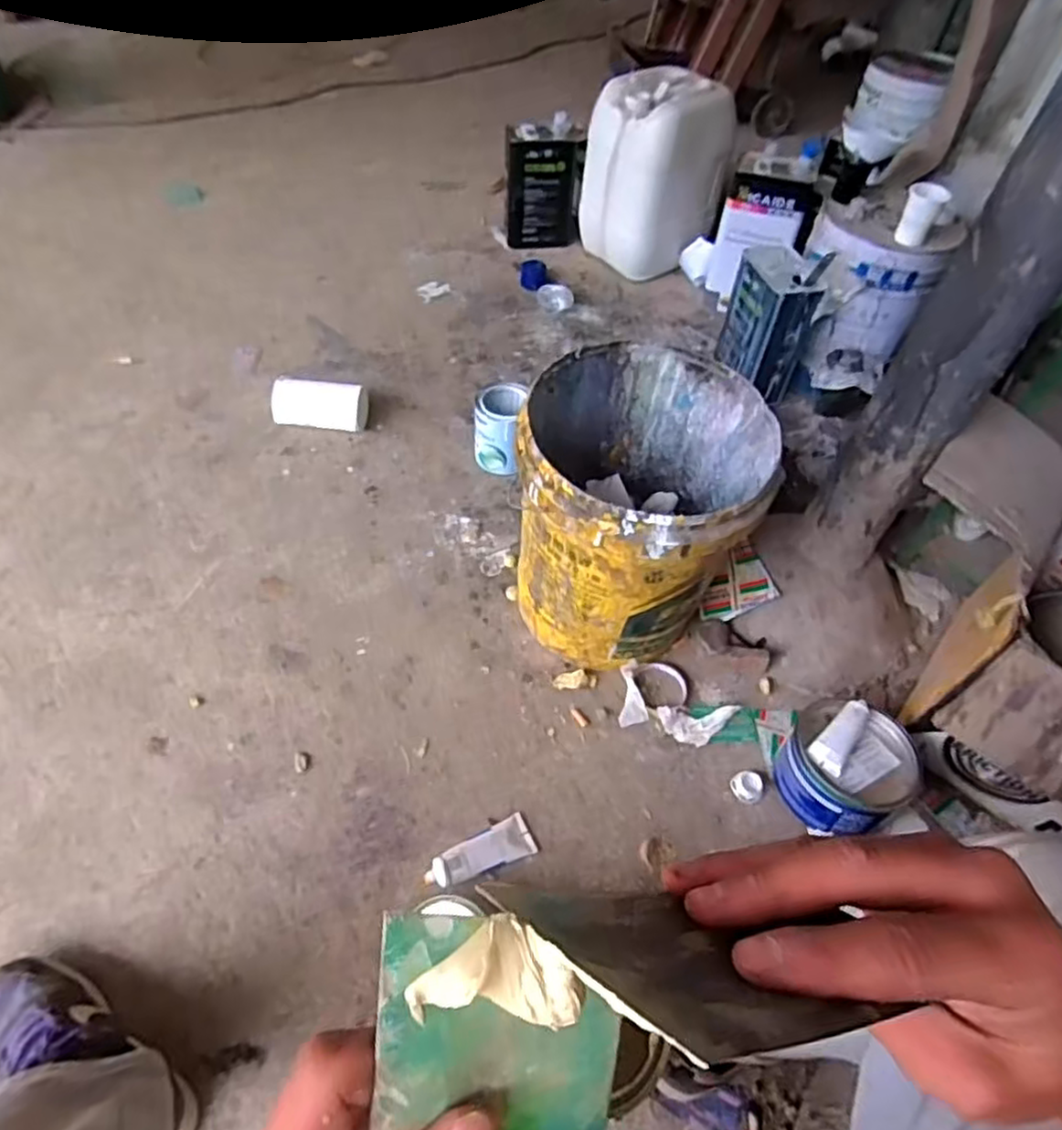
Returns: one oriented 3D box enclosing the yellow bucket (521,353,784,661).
[{"bbox_3d":[0.134,-0.053,0.937,0.287,0.363,0.304,2,52,-3],"label":"yellow bucket"}]

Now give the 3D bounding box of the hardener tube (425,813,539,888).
[{"bbox_3d":[-0.061,0.352,0.828,0.132,0.025,0.050,-22,56,-19],"label":"hardener tube"}]

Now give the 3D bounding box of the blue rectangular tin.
[{"bbox_3d":[0.461,-0.475,1.331,0.115,0.218,0.166,-7,53,-8],"label":"blue rectangular tin"}]

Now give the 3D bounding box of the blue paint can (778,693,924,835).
[{"bbox_3d":[0.399,0.256,0.877,0.152,0.104,0.143,1,52,-2],"label":"blue paint can"}]

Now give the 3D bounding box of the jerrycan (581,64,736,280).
[{"bbox_3d":[0.290,-0.916,1.613,0.256,0.386,0.244,-22,57,-20],"label":"jerrycan"}]

